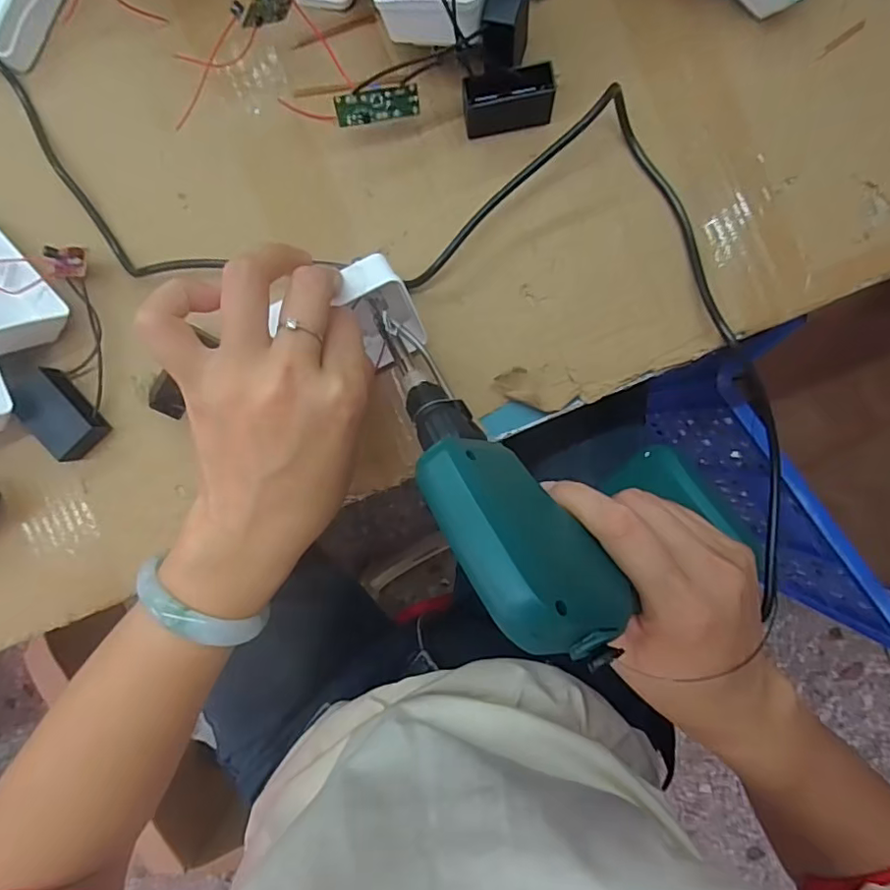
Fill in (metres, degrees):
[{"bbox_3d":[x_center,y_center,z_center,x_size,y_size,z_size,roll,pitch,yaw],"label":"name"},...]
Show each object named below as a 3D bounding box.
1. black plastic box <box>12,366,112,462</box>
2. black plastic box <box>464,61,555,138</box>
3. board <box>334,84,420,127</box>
[{"bbox_3d":[-0.223,-0.017,0.317,0.031,0.019,0.048,-43,88,1],"label":"black plastic box"},{"bbox_3d":[0.035,-0.189,0.303,0.048,0.029,0.018,-10,89,2],"label":"black plastic box"},{"bbox_3d":[-0.036,-0.181,0.294,0.044,0.015,0.004,-9,48,-1],"label":"board"}]

